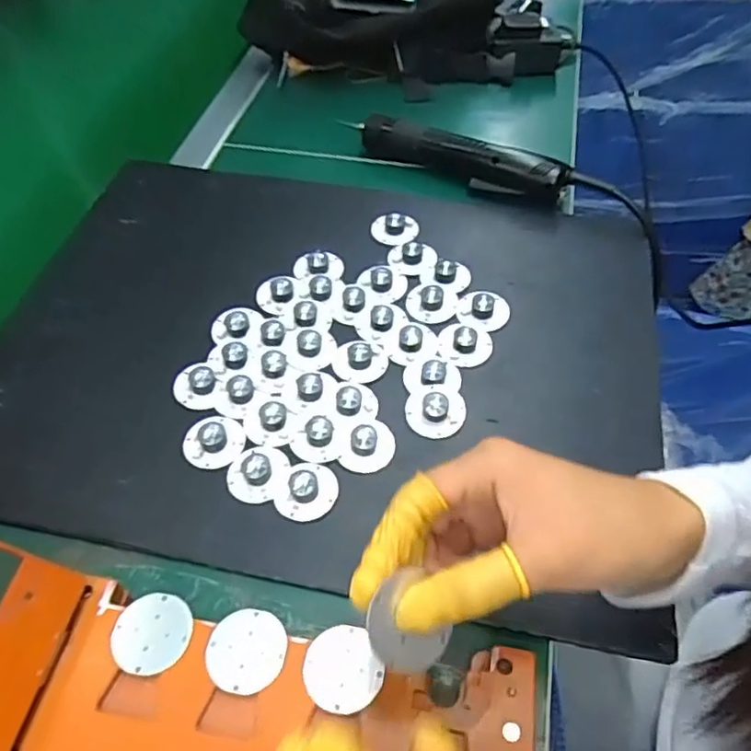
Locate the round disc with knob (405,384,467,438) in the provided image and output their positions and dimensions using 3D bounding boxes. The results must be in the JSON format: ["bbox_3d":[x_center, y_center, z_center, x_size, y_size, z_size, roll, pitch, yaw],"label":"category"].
[{"bbox_3d":[0.041,0.023,0.416,0.040,0.012,0.037,1,54,-1],"label":"round disc with knob"}]

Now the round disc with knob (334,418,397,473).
[{"bbox_3d":[-0.006,0.044,0.403,0.038,0.009,0.033,-15,56,-11],"label":"round disc with knob"}]

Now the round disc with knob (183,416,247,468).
[{"bbox_3d":[-0.107,0.042,0.407,0.040,0.011,0.036,-19,57,-15],"label":"round disc with knob"}]

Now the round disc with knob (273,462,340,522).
[{"bbox_3d":[-0.042,0.070,0.383,0.035,0.010,0.038,1,54,-1],"label":"round disc with knob"}]

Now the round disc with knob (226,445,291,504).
[{"bbox_3d":[-0.076,0.059,0.391,0.034,0.011,0.039,18,56,11],"label":"round disc with knob"}]

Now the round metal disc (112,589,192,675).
[{"bbox_3d":[-0.115,0.132,0.317,0.039,0.004,0.039,0,54,-1],"label":"round metal disc"}]

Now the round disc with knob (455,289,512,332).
[{"bbox_3d":[0.083,-0.052,0.476,0.039,0.009,0.035,23,57,19],"label":"round disc with knob"}]

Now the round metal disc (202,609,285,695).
[{"bbox_3d":[-0.065,0.138,0.311,0.039,0.004,0.038,0,53,1],"label":"round metal disc"}]

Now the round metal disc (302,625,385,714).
[{"bbox_3d":[-0.017,0.145,0.304,0.035,0.004,0.039,-27,53,-14],"label":"round metal disc"}]

